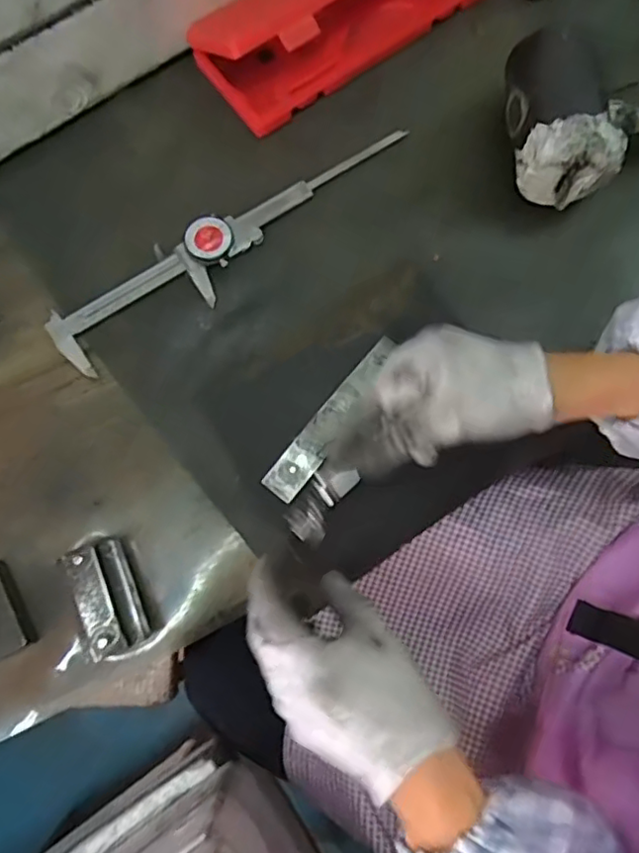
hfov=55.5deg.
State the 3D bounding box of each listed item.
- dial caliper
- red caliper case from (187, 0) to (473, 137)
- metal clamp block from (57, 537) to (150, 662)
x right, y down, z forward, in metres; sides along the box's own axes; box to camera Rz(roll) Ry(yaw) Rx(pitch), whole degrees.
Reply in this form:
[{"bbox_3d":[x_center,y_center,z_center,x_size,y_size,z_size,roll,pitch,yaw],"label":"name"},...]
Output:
[{"bbox_3d":[-0.066,-0.152,0.480,0.312,0.013,0.056,-37,82,-8],"label":"dial caliper"},{"bbox_3d":[0.022,-0.352,0.488,0.253,0.070,0.101,-36,82,-8],"label":"red caliper case"},{"bbox_3d":[-0.137,0.112,0.403,0.032,0.054,0.069,-21,80,-5],"label":"metal clamp block"}]

